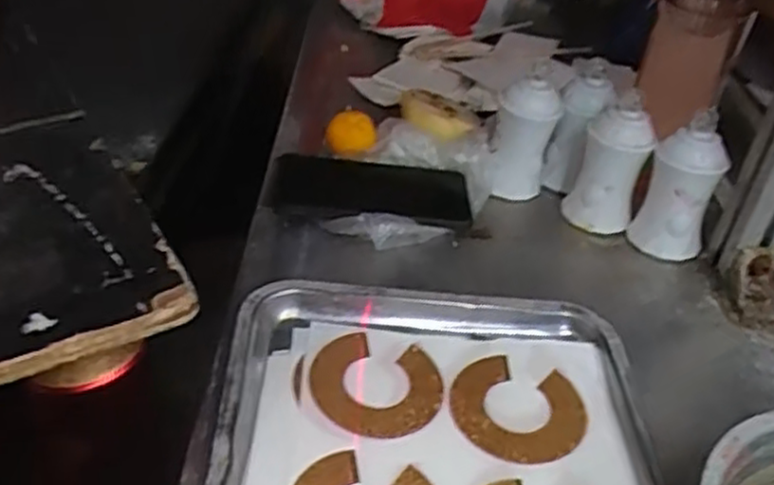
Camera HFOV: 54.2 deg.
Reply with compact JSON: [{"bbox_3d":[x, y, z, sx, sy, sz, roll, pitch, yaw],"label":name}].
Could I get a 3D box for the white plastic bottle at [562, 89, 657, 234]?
[{"bbox_3d":[0.188,-0.065,0.639,0.056,0.106,0.043,13,38,9],"label":"white plastic bottle"}]

